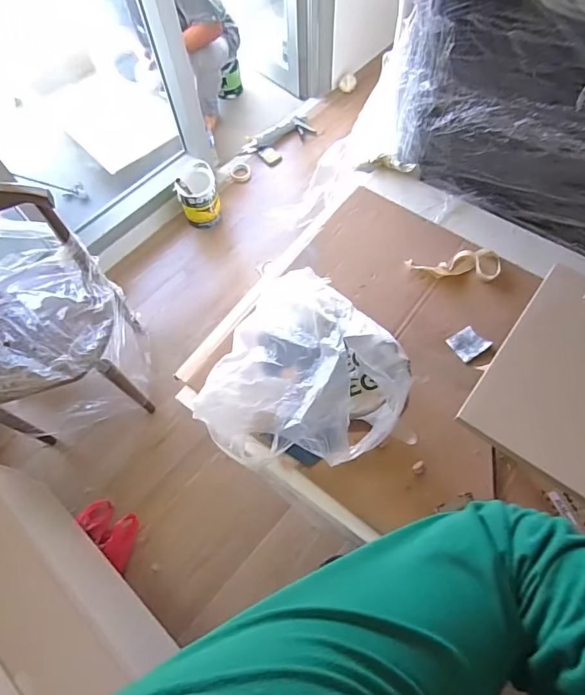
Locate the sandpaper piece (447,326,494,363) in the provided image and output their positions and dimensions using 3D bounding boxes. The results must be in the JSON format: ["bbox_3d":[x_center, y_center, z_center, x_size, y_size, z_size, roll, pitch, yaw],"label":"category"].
[{"bbox_3d":[0.339,-0.008,0.850,0.063,0.013,0.058,-28,67,-10],"label":"sandpaper piece"}]

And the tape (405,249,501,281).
[{"bbox_3d":[0.335,-0.178,0.915,0.186,0.033,0.061,3,65,4],"label":"tape"}]

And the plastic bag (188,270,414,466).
[{"bbox_3d":[0.003,0.050,0.775,0.339,0.125,0.340,-34,68,-13],"label":"plastic bag"}]

